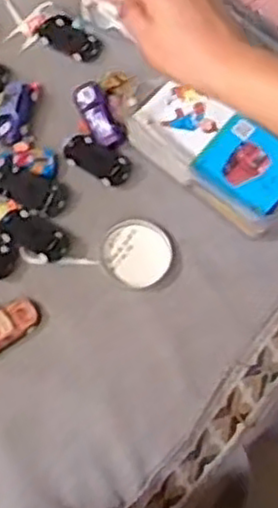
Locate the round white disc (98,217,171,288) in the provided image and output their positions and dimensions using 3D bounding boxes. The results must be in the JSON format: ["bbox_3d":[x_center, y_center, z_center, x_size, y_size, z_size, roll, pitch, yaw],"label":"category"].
[{"bbox_3d":[-0.002,-0.001,0.633,0.061,0.006,0.062,0,67,-1],"label":"round white disc"}]

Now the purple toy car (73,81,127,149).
[{"bbox_3d":[-0.037,-0.130,0.663,0.026,0.027,0.066,-31,90,-13],"label":"purple toy car"}]

